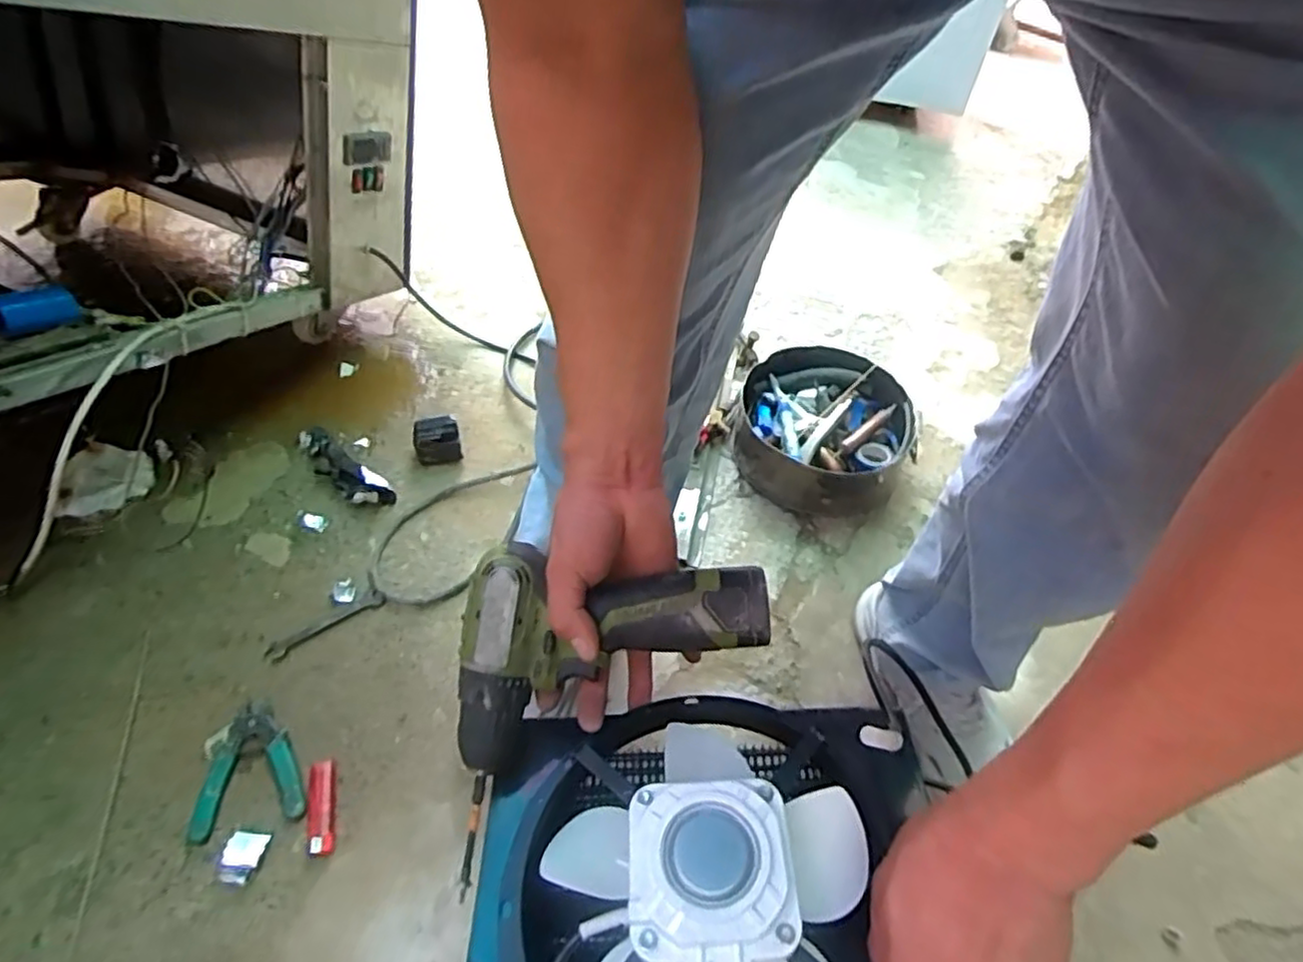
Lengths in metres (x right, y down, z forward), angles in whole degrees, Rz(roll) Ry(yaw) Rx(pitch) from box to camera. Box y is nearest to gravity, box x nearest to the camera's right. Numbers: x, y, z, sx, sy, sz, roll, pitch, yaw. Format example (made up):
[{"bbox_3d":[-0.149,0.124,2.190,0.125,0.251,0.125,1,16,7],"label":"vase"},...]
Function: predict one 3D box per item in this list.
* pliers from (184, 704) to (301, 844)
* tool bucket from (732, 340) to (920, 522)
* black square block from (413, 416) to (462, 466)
[{"bbox_3d":[-0.391,0.275,0.679,0.089,0.017,0.124,-12,51,-15],"label":"pliers"},{"bbox_3d":[0.231,-0.070,0.958,0.227,0.086,0.247,3,49,-3],"label":"tool bucket"},{"bbox_3d":[-0.294,-0.055,0.961,0.063,0.043,0.052,-13,52,-20],"label":"black square block"}]

